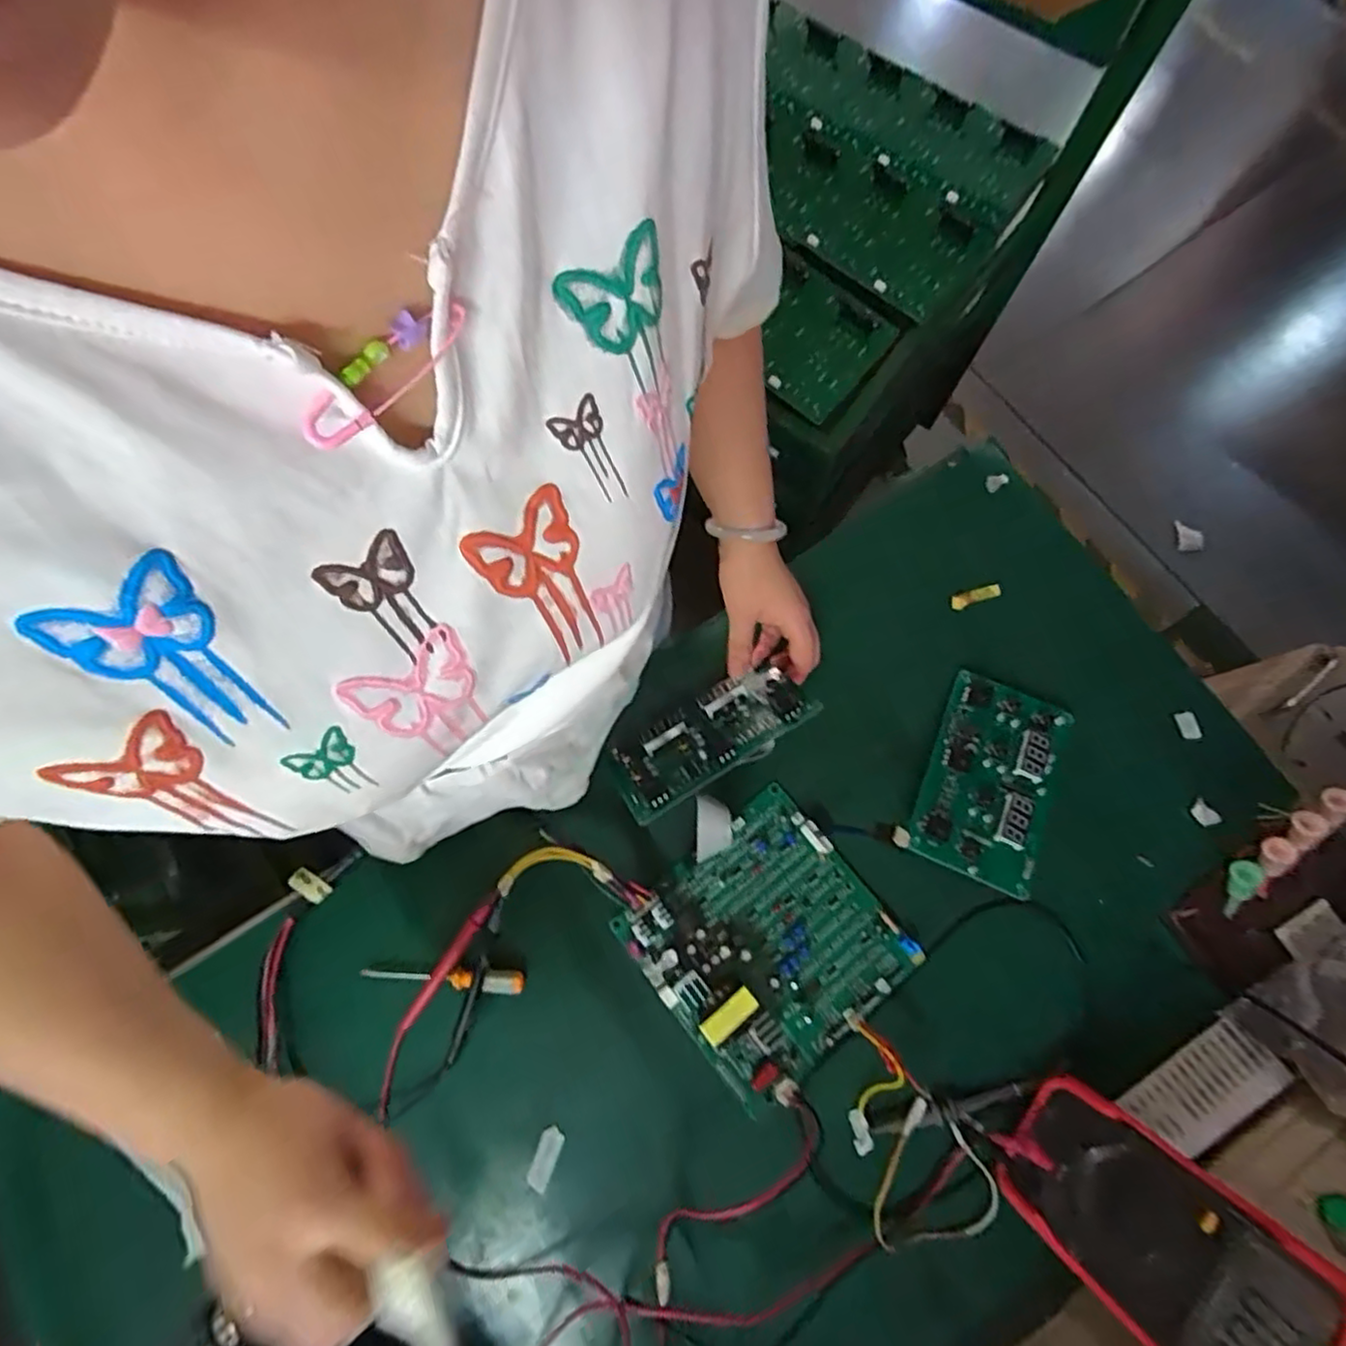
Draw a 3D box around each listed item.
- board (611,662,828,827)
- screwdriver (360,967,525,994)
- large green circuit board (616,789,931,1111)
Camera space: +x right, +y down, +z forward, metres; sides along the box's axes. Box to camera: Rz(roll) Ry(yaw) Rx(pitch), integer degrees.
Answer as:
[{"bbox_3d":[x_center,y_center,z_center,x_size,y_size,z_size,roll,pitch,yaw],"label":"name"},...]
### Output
[{"bbox_3d":[0.027,0.051,0.548,0.162,0.025,0.085,-32,41,-5],"label":"board"},{"bbox_3d":[-0.180,0.236,0.524,0.127,0.016,0.018,5,75,0],"label":"screwdriver"},{"bbox_3d":[0.073,0.206,0.517,0.178,0.056,0.174,-38,79,-10],"label":"large green circuit board"}]

